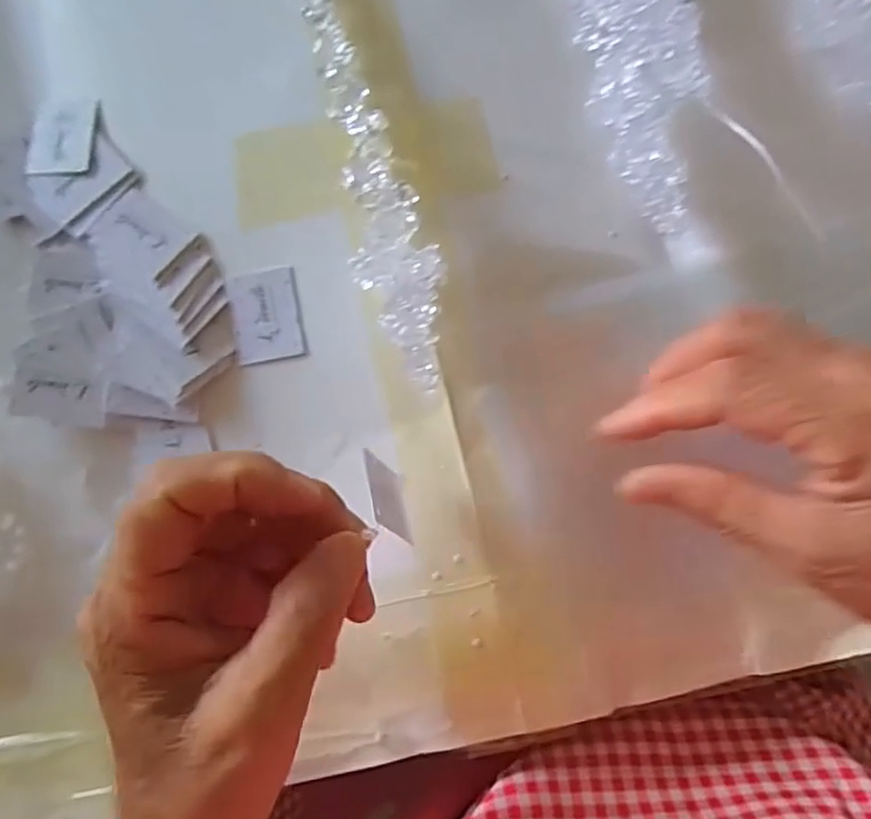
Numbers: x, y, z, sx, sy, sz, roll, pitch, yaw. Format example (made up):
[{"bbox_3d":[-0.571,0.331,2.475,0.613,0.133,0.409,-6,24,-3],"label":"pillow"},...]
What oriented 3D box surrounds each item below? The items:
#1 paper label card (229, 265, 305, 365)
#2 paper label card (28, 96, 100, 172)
[{"bbox_3d":[-0.076,-0.043,0.299,0.031,0.004,0.041,-10,84,1],"label":"paper label card"},{"bbox_3d":[-0.183,-0.135,0.328,0.033,0.004,0.043,-1,75,6],"label":"paper label card"}]

